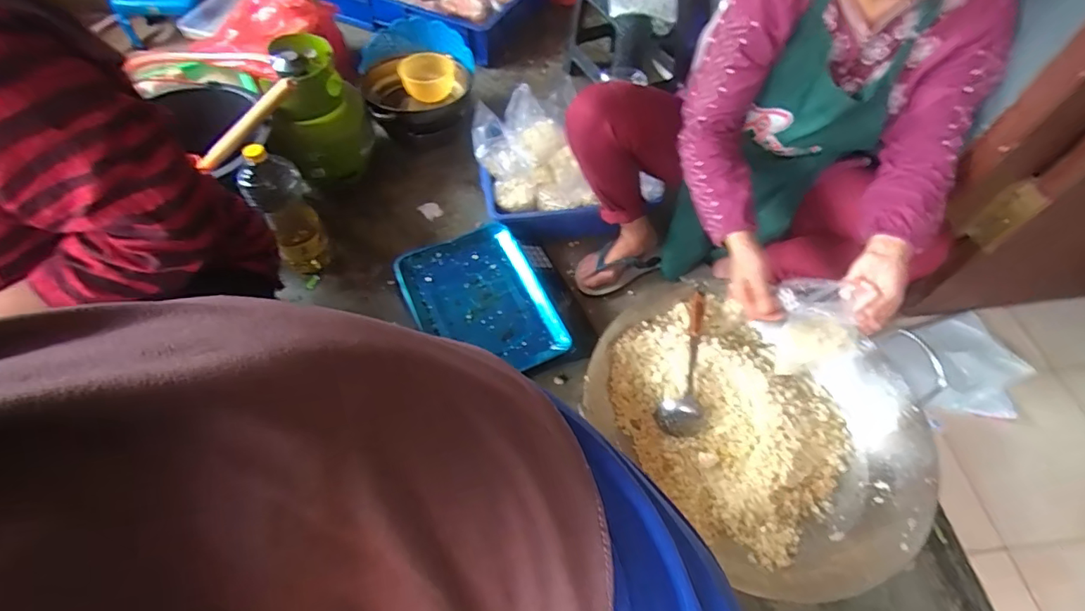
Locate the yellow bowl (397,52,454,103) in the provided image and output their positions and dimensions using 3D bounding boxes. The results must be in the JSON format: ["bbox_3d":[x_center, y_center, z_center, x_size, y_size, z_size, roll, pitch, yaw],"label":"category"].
[{"bbox_3d":[-0.300,-0.591,1.334,0.130,0.067,0.127,1,58,-2],"label":"yellow bowl"}]

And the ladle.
[{"bbox_3d":[0.280,0.106,0.942,0.078,0.076,0.259,20,59,10],"label":"ladle"}]

